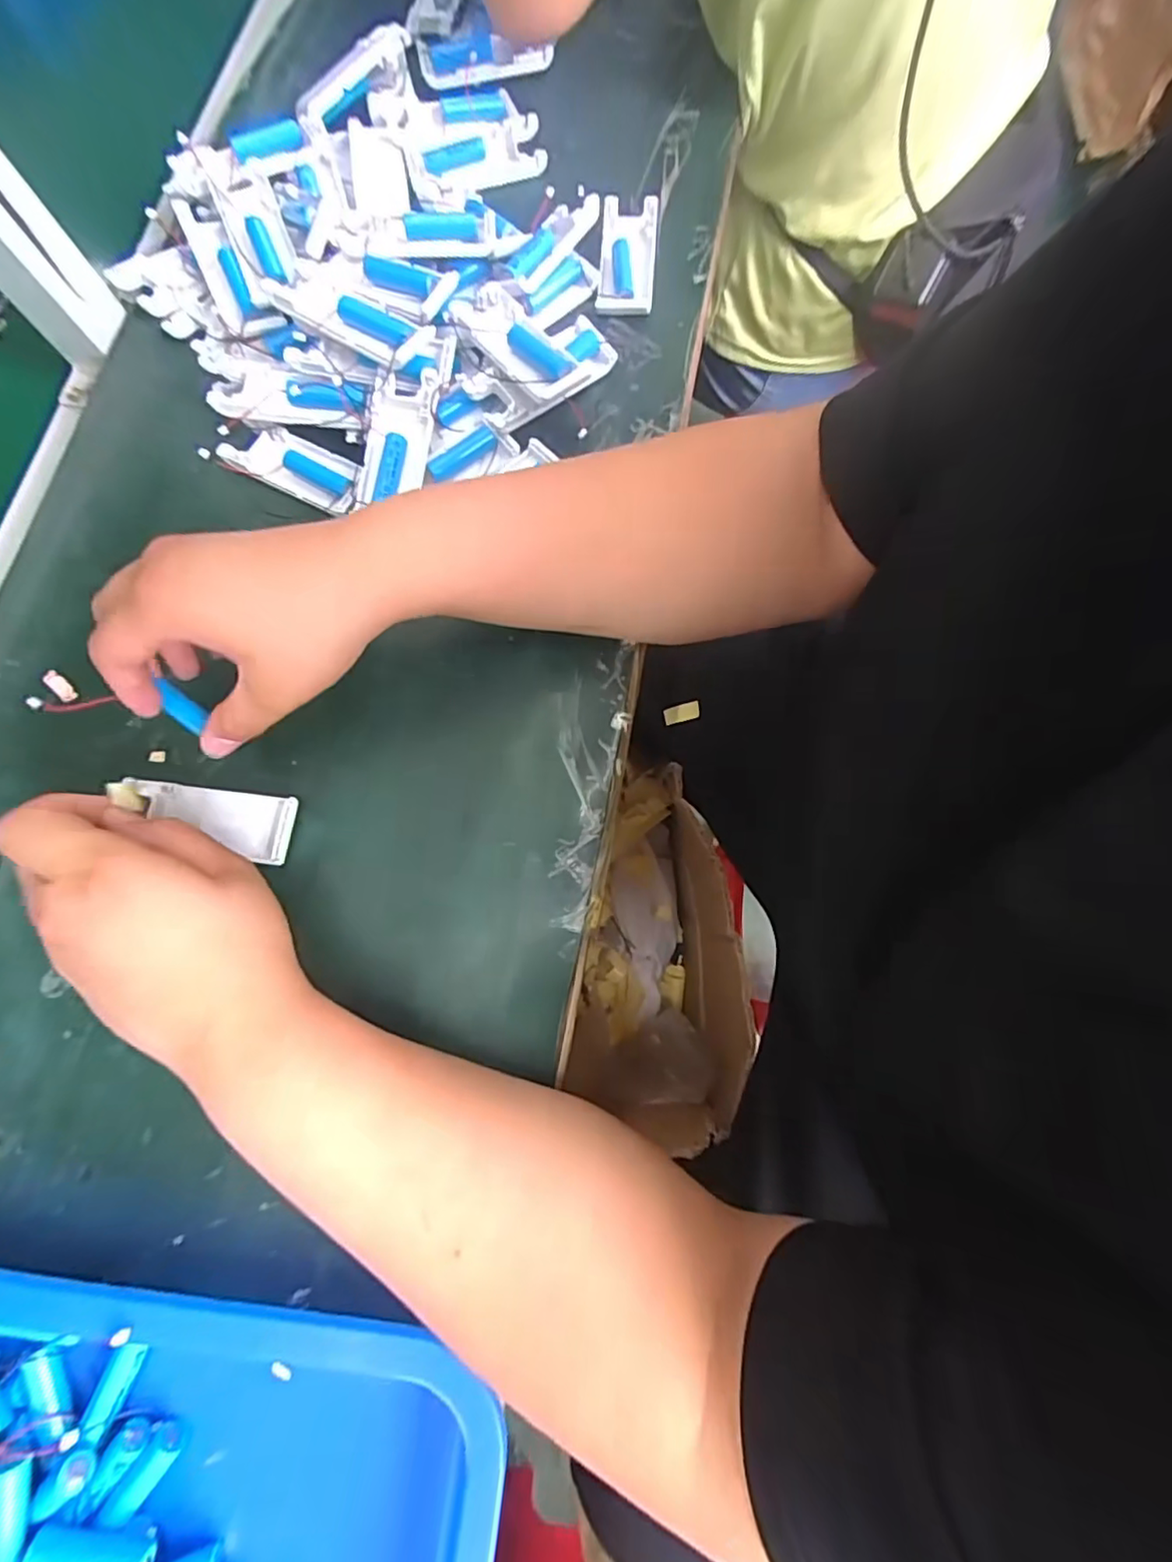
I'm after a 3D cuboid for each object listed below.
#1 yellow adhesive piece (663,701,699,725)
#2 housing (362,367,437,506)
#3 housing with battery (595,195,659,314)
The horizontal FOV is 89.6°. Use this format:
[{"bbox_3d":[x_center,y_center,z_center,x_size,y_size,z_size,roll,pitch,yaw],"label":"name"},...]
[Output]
[{"bbox_3d":[0.089,-0.063,0.546,0.033,0.005,0.016,-15,79,23],"label":"yellow adhesive piece"},{"bbox_3d":[-0.123,-0.217,0.378,0.036,0.026,0.091,15,80,3],"label":"housing"},{"bbox_3d":[0.030,-0.372,0.418,0.039,0.012,0.093,4,77,3],"label":"housing with battery"}]

